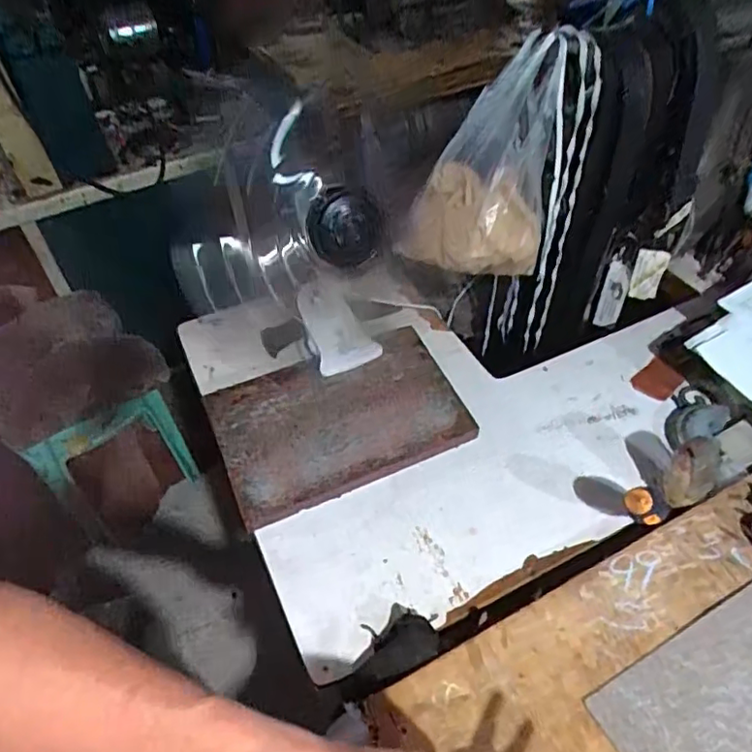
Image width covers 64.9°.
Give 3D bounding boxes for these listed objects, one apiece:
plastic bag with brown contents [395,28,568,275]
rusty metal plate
[{"bbox_3d":[0.130,-0.245,0.732,0.190,0.266,0.088,-9,49,-6],"label":"plastic bag with brown contents"},{"bbox_3d":[-0.046,0.045,0.702,0.278,0.025,0.187,-20,51,-15],"label":"rusty metal plate"}]

